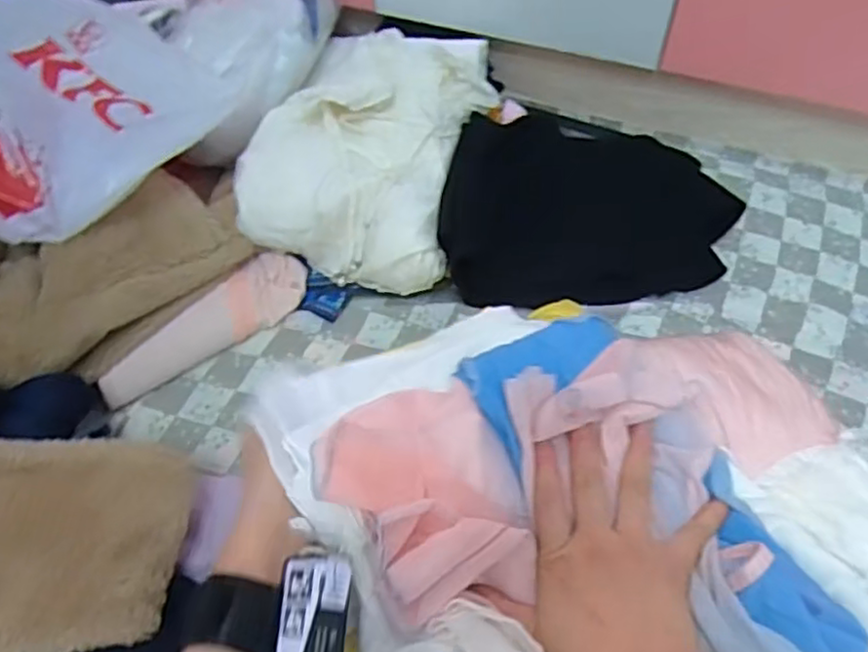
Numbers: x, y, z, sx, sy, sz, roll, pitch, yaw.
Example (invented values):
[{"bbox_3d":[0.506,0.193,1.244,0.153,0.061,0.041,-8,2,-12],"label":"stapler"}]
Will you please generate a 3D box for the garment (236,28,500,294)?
[{"bbox_3d":[-0.059,-0.186,0.697,0.208,0.079,0.283,13,60,10],"label":"garment"}]

